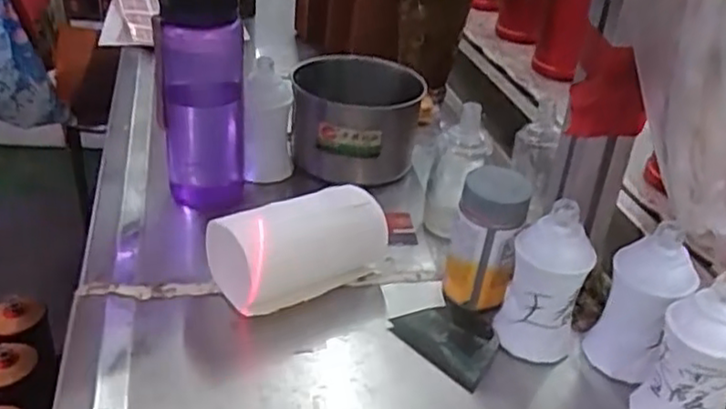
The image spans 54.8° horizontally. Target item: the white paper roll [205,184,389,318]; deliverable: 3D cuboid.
[{"bbox_3d":[-0.053,0.035,0.561,0.145,0.065,0.064,-19,38,-32],"label":"white paper roll"}]

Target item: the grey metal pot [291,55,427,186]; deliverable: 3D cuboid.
[{"bbox_3d":[-0.007,-0.088,0.730,0.127,0.091,0.125,3,32,-2],"label":"grey metal pot"}]

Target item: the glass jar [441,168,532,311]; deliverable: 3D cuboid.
[{"bbox_3d":[0.098,0.025,0.550,0.052,0.101,0.052,3,32,-2],"label":"glass jar"}]

